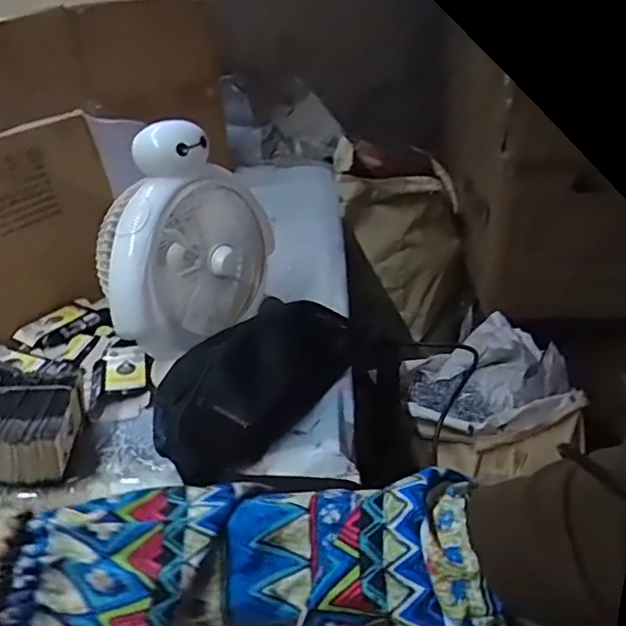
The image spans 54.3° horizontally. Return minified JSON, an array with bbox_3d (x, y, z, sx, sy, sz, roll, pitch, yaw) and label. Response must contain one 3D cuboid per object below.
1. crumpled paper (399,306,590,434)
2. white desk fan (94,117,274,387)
[{"bbox_3d":[0.302,0.108,0.991,0.297,0.128,0.232,2,32,5],"label":"crumpled paper"},{"bbox_3d":[-0.150,-0.082,0.730,0.113,0.264,0.236,24,40,35],"label":"white desk fan"}]

